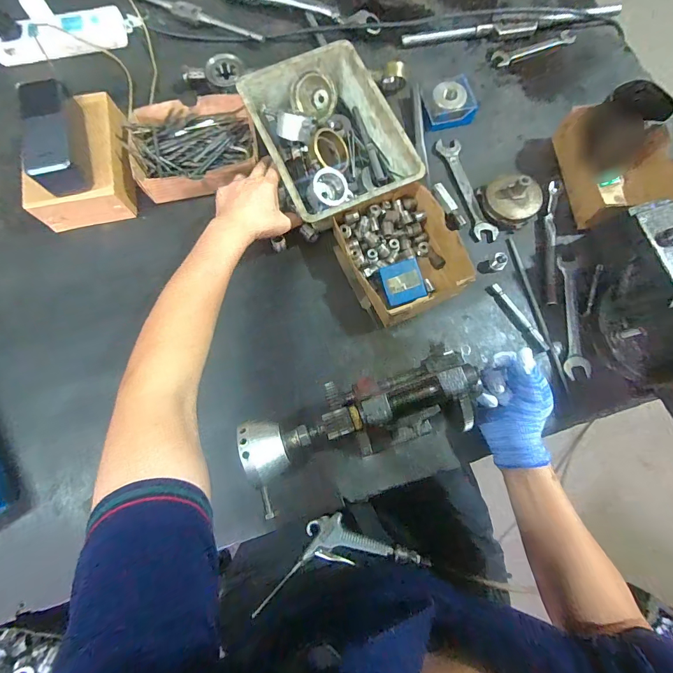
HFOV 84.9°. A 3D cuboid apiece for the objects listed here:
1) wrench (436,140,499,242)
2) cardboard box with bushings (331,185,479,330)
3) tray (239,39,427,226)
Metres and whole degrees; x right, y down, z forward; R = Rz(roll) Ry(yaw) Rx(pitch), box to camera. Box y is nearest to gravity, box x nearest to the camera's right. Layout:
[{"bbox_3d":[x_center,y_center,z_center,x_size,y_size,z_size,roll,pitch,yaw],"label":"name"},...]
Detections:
[{"bbox_3d":[0.192,-0.216,0.537,0.036,0.007,0.170,-17,76,-5],"label":"wrench"},{"bbox_3d":[0.089,-0.112,0.490,0.155,0.050,0.172,-24,76,-6],"label":"cardboard box with bushings"},{"bbox_3d":[-0.013,-0.276,0.515,0.171,0.060,0.241,-24,77,-6],"label":"tray"}]

